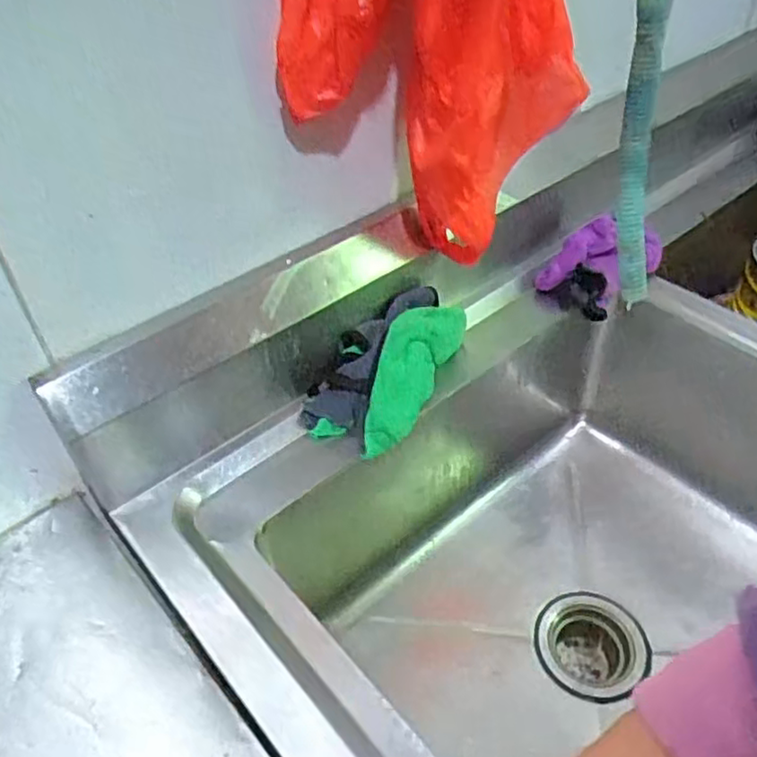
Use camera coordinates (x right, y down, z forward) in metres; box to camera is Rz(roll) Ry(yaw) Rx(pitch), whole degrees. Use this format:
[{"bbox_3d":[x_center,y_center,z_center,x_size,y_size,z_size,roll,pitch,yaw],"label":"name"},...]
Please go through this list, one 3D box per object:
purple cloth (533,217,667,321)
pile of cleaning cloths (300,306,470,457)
[{"bbox_3d":[0.239,-0.128,0.762,0.098,0.075,0.103,24,50,24],"label":"purple cloth"},{"bbox_3d":[0.011,-0.017,0.672,0.092,0.088,0.193,20,50,22],"label":"pile of cleaning cloths"}]

